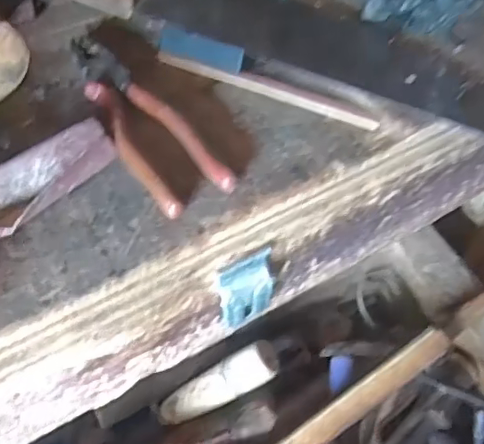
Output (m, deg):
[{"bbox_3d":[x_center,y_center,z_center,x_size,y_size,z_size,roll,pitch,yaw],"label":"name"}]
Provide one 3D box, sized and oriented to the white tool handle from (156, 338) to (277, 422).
[{"bbox_3d":[-0.026,0.154,0.550,0.134,0.021,0.033,-34,52,19],"label":"white tool handle"}]

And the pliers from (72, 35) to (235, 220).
[{"bbox_3d":[-0.077,-0.077,0.401,0.045,0.013,0.197,-28,57,-18],"label":"pliers"}]

